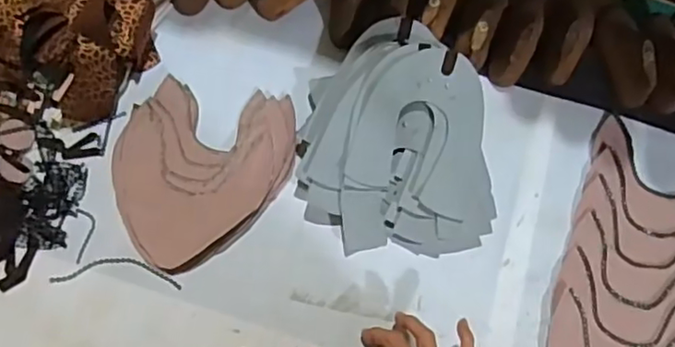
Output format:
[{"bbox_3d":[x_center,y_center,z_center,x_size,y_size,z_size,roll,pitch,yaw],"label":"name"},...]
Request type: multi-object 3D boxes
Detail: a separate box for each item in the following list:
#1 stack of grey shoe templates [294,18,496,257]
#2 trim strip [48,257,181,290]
[{"bbox_3d":[0.054,-0.039,0.664,0.195,0.090,0.245,-11,71,-7],"label":"stack of grey shoe templates"},{"bbox_3d":[-0.227,0.102,0.640,0.130,0.005,0.030,3,70,-2],"label":"trim strip"}]

